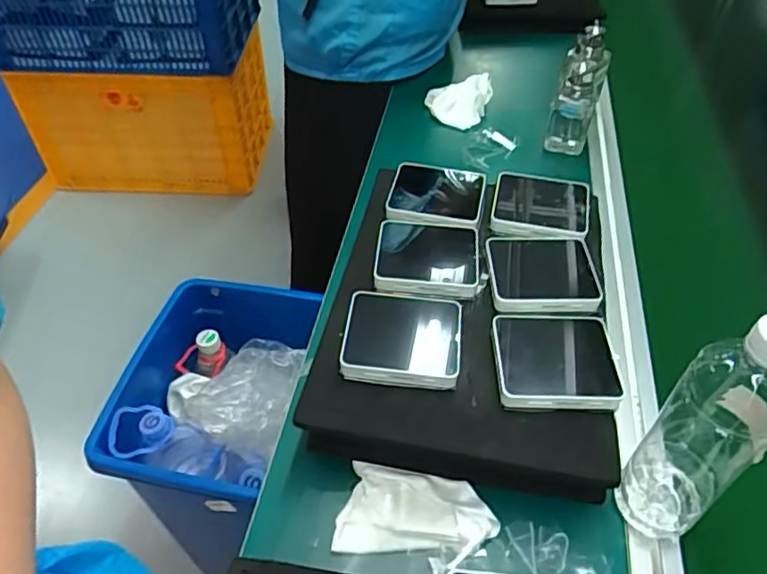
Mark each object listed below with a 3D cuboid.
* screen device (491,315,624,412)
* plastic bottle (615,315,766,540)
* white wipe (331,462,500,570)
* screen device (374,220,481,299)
[{"bbox_3d":[0.142,0.057,0.510,0.096,0.023,0.092,2,47,0],"label":"screen device"},{"bbox_3d":[0.228,0.097,0.422,0.059,0.223,0.062,-31,55,-26],"label":"plastic bottle"},{"bbox_3d":[0.026,0.184,0.490,0.121,0.019,0.067,8,48,6],"label":"white wipe"},{"bbox_3d":[0.044,-0.031,0.590,0.099,0.014,0.095,5,47,3],"label":"screen device"}]

